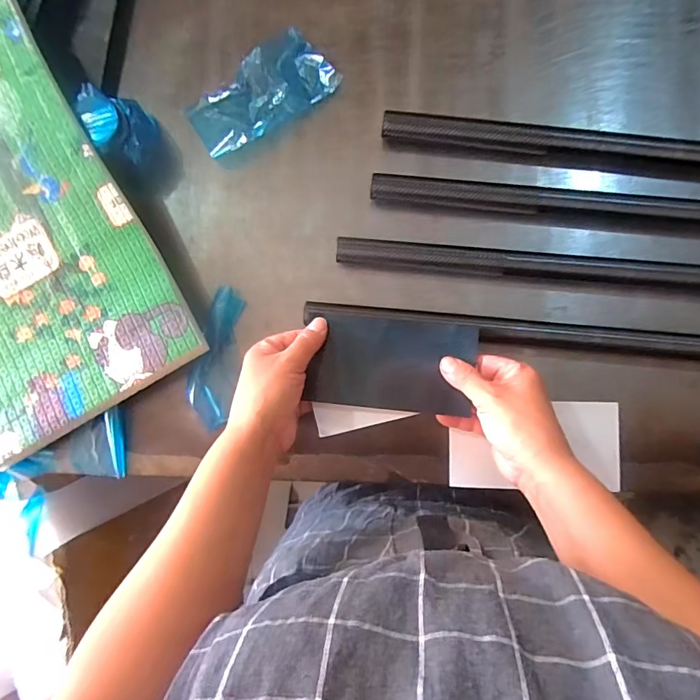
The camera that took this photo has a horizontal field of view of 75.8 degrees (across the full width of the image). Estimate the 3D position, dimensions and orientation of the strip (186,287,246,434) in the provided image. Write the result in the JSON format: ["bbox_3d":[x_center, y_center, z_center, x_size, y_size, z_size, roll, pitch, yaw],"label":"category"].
[{"bbox_3d":[-0.131,0.008,0.435,0.032,0.017,0.137,11,90,5],"label":"strip"}]

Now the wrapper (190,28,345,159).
[{"bbox_3d":[-0.089,-0.253,0.443,0.144,0.015,0.070,-27,87,4],"label":"wrapper"}]

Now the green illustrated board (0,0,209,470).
[{"bbox_3d":[-0.354,-0.142,0.428,0.257,0.018,0.464,-28,90,9],"label":"green illustrated board"}]

